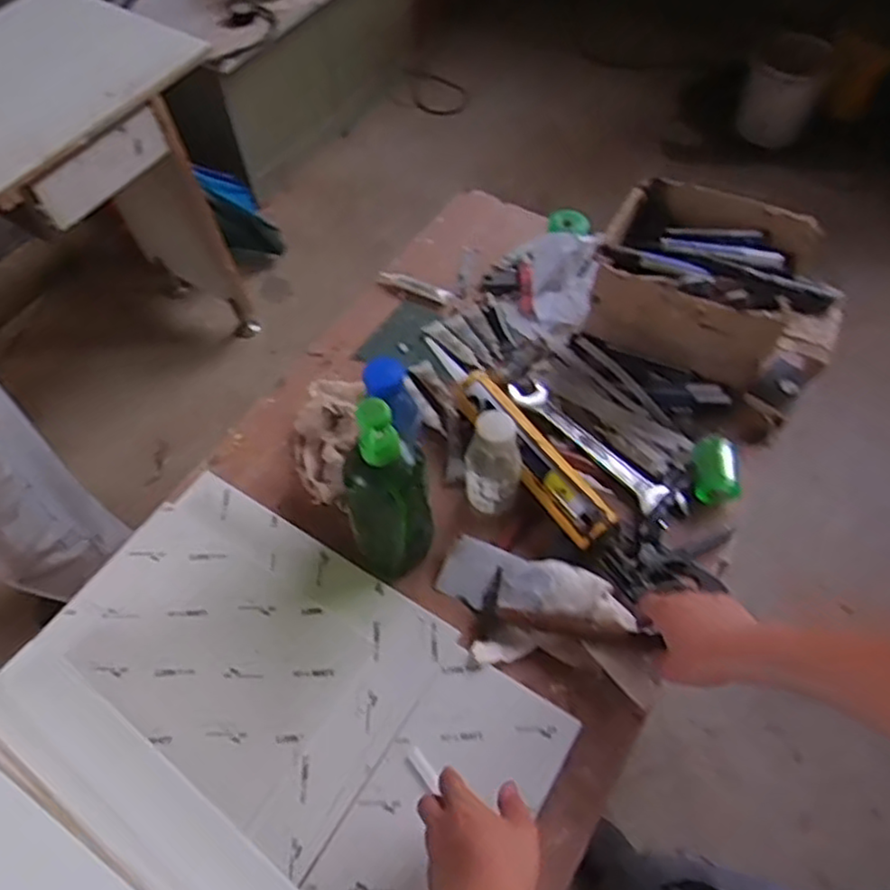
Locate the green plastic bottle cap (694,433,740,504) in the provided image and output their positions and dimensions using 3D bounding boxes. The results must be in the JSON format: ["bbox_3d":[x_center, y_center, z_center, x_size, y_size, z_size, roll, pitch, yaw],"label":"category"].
[{"bbox_3d":[0.325,0.024,0.833,0.046,0.042,0.081,0,58,1],"label":"green plastic bottle cap"}]

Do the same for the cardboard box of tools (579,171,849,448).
[{"bbox_3d":[0.367,-0.204,0.932,0.305,0.145,0.272,28,63,17],"label":"cardboard box of tools"}]

